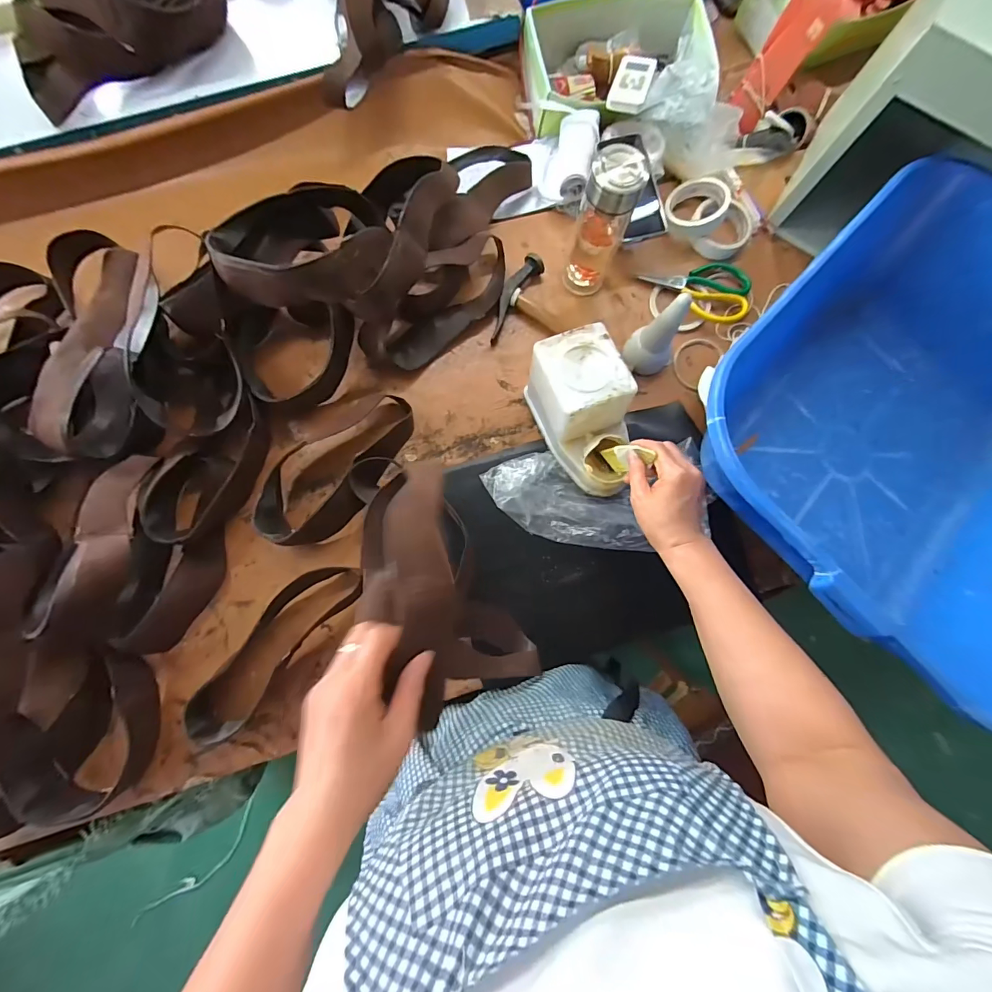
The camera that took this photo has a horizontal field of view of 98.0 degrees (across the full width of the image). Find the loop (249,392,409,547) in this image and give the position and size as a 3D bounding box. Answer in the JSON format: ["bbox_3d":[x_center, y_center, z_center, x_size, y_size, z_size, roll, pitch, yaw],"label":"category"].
[{"bbox_3d":[-0.230,-0.047,0.614,0.118,0.059,0.259,33,81,2],"label":"loop"}]

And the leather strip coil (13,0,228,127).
[{"bbox_3d":[-0.548,-0.690,0.605,0.310,0.097,0.160,-36,85,-7],"label":"leather strip coil"}]

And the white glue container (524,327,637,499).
[{"bbox_3d":[0.130,-0.110,0.604,0.111,0.134,0.211,-23,83,-6],"label":"white glue container"}]

